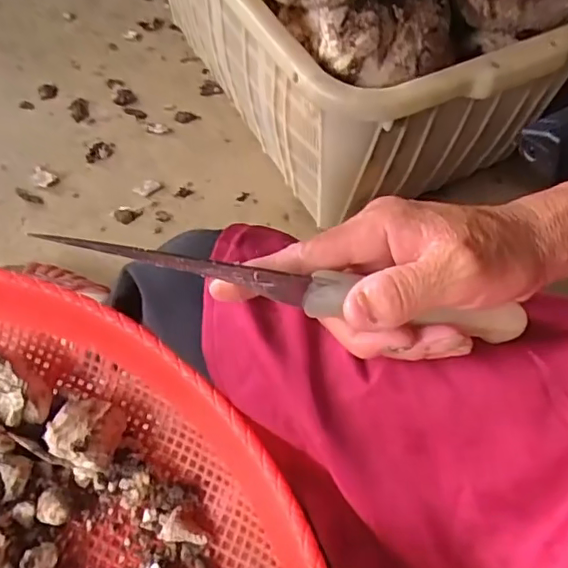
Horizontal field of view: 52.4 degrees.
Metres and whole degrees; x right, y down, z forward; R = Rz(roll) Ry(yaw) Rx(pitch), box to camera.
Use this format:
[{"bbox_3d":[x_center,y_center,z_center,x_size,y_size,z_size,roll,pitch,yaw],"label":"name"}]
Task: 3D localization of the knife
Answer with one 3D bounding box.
[{"bbox_3d":[0.015,0.002,0.247,0.221,0.021,0.014,11,56,-17],"label":"knife"}]

